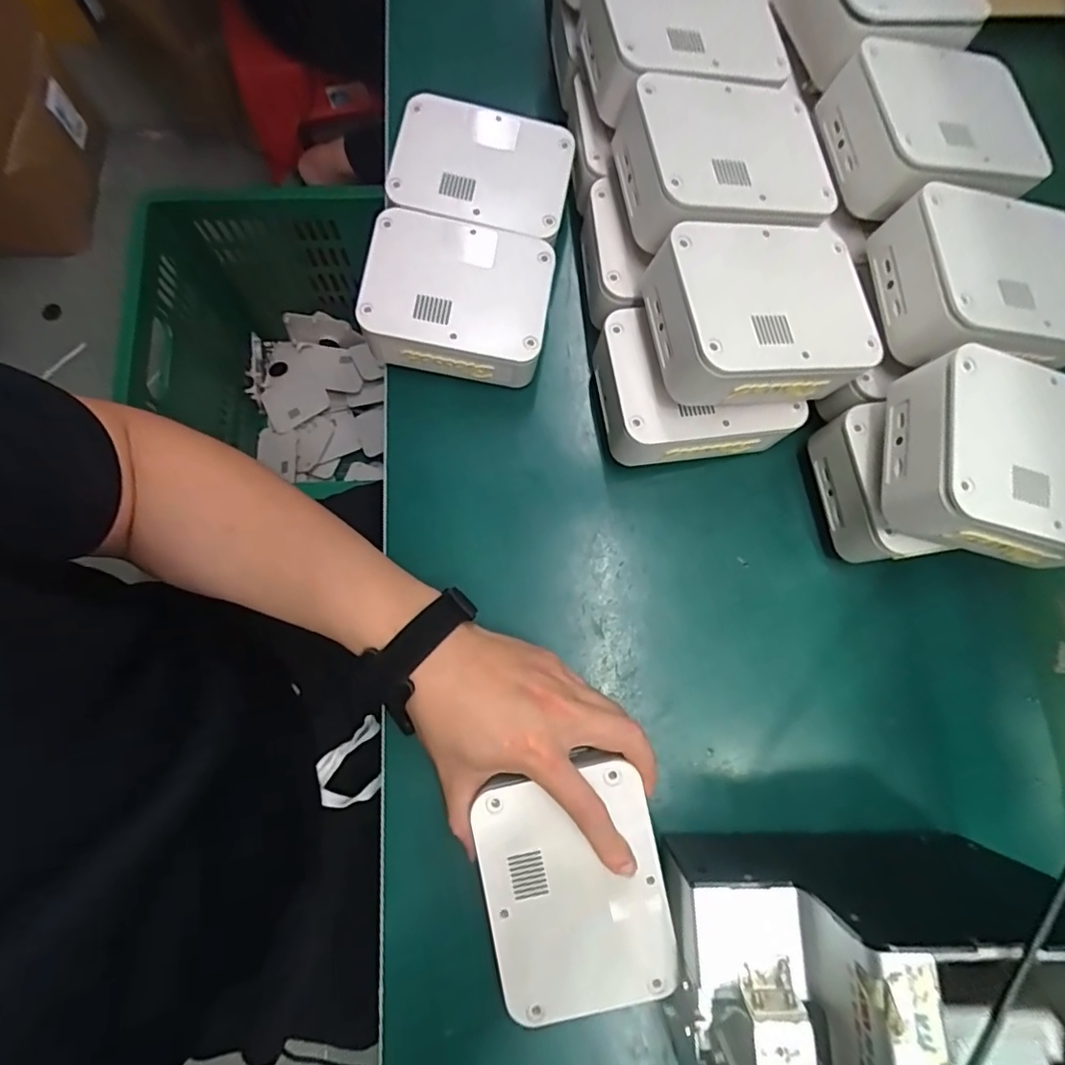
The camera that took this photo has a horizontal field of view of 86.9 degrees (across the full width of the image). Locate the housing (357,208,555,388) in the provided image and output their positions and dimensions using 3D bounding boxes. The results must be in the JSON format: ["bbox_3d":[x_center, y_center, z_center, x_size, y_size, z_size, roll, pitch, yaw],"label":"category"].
[{"bbox_3d":[-0.052,-0.169,0.406,0.126,0.046,0.101,7,77,0],"label":"housing"}]

